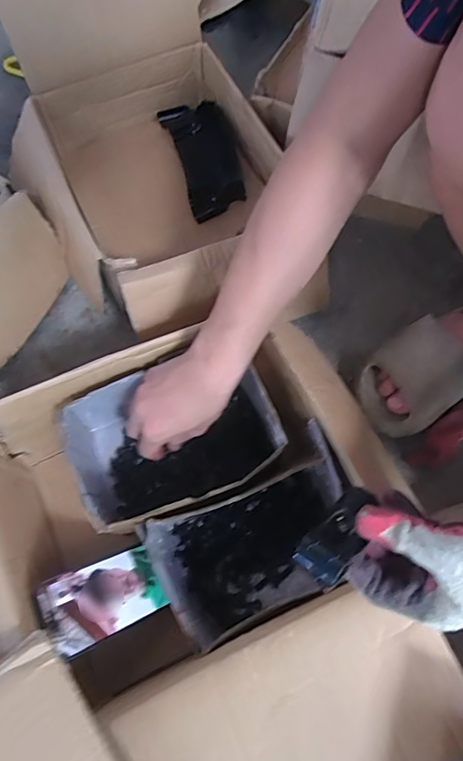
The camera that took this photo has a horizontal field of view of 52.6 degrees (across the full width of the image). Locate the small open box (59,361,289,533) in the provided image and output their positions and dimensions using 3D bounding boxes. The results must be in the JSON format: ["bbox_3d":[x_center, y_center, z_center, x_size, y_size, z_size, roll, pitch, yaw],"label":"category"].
[{"bbox_3d":[-0.065,0.064,0.521,0.203,0.103,0.149,-26,67,-10],"label":"small open box"}]

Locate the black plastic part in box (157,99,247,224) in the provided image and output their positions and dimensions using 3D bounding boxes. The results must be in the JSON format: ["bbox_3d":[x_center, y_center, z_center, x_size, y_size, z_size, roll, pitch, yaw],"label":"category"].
[{"bbox_3d":[-0.041,-0.346,0.699,0.096,0.037,0.241,-16,66,-6],"label":"black plastic part in box"}]

